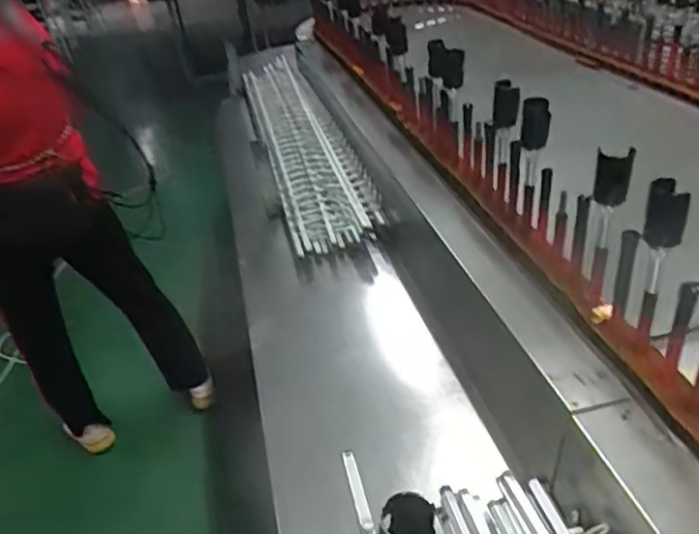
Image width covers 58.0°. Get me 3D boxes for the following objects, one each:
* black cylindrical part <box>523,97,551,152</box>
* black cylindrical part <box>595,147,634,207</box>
[{"bbox_3d":[0.290,-0.217,0.975,0.039,0.086,0.043,0,34,10],"label":"black cylindrical part"},{"bbox_3d":[0.326,-0.109,0.782,0.040,0.071,0.040,10,37,24],"label":"black cylindrical part"}]

